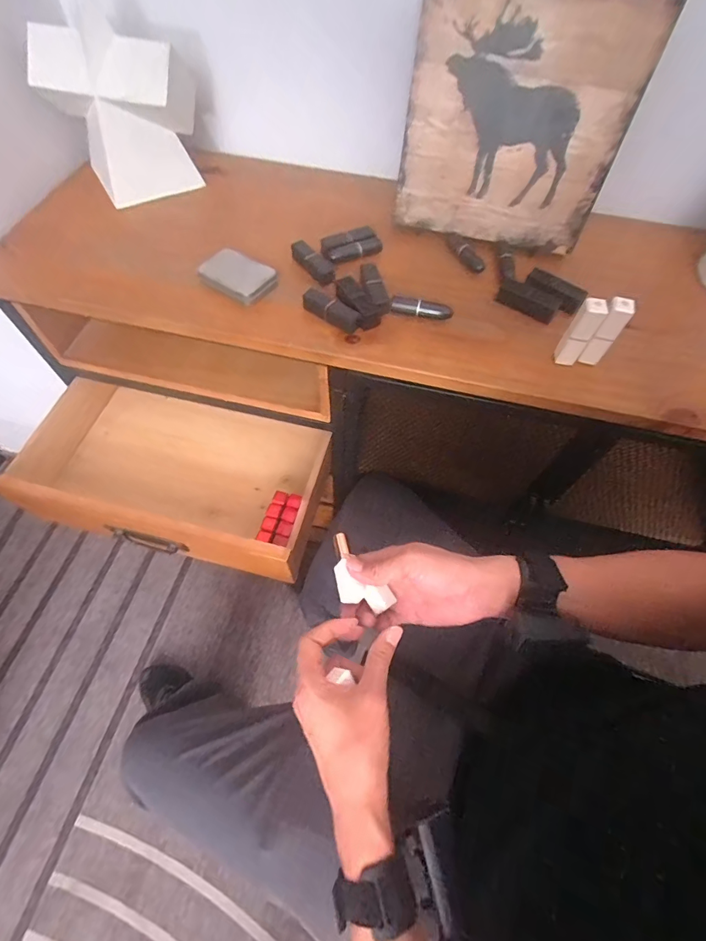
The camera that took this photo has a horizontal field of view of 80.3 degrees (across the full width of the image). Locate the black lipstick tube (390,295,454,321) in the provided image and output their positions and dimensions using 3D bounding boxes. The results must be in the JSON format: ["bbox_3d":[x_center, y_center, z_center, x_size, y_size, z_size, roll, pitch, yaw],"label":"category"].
[{"bbox_3d":[0.085,-0.201,0.516,0.075,0.018,0.015,9,61,1],"label":"black lipstick tube"}]

